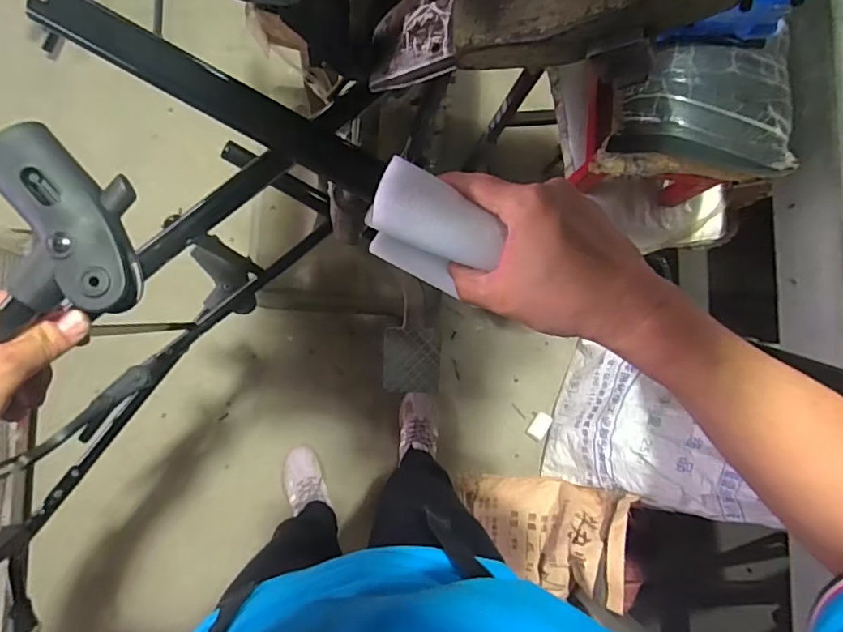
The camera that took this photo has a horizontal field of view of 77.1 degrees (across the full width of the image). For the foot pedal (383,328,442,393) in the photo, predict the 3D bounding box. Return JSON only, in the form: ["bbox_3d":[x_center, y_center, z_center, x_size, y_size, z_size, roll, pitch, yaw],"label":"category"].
[{"bbox_3d":[-0.023,0.101,1.212,0.128,0.016,0.147,2,95,-9],"label":"foot pedal"}]

